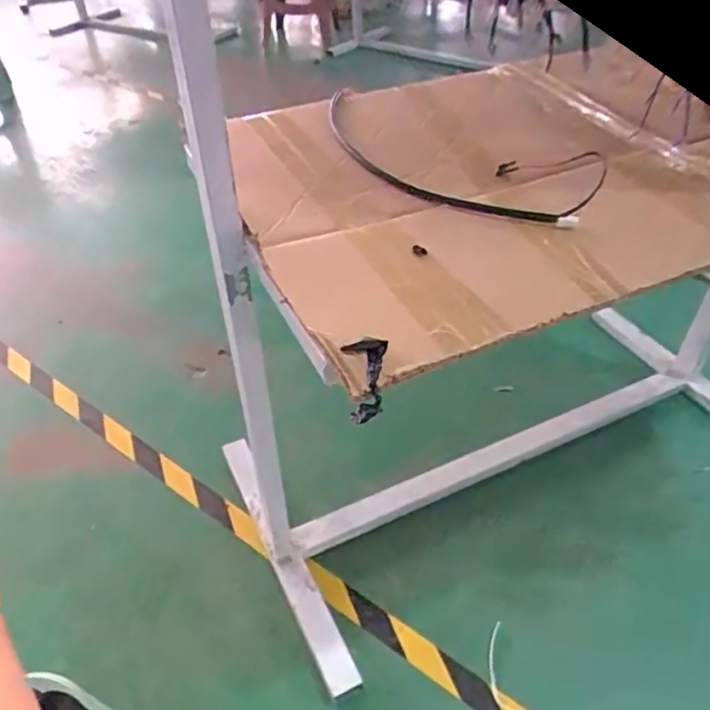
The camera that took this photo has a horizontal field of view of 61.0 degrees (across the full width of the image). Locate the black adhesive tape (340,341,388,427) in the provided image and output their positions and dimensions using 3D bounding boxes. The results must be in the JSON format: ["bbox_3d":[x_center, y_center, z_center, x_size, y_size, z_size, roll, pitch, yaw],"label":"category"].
[{"bbox_3d":[0.005,0.018,0.451,0.032,0.011,0.065,3,67,5],"label":"black adhesive tape"}]

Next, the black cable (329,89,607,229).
[{"bbox_3d":[0.092,-0.231,0.695,0.377,0.035,0.161,27,50,29],"label":"black cable"}]

